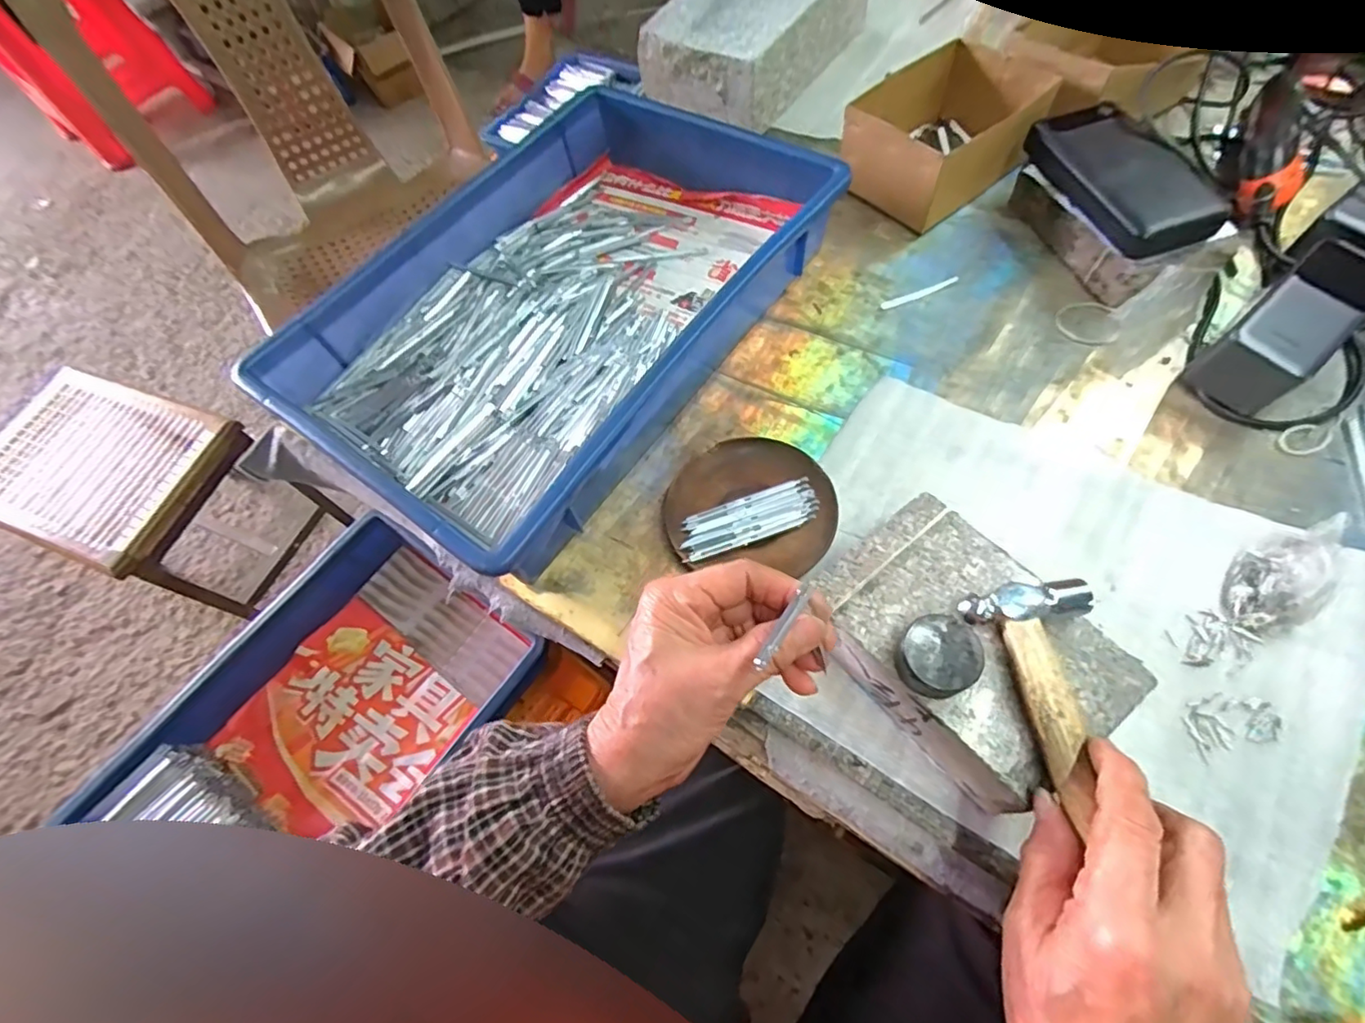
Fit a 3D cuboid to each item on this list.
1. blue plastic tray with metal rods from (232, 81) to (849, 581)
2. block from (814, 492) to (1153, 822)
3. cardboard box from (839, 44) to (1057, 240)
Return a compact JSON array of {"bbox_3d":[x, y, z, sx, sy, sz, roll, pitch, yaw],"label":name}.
[{"bbox_3d":[-0.096,-0.172,0.479,0.271,0.076,0.414,32,69,18],"label":"blue plastic tray with metal rods"},{"bbox_3d":[0.153,0.077,0.333,0.105,0.057,0.147,-37,66,-14],"label":"block"},{"bbox_3d":[0.243,-0.348,0.537,0.177,0.070,0.121,-35,66,-13],"label":"cardboard box"}]

